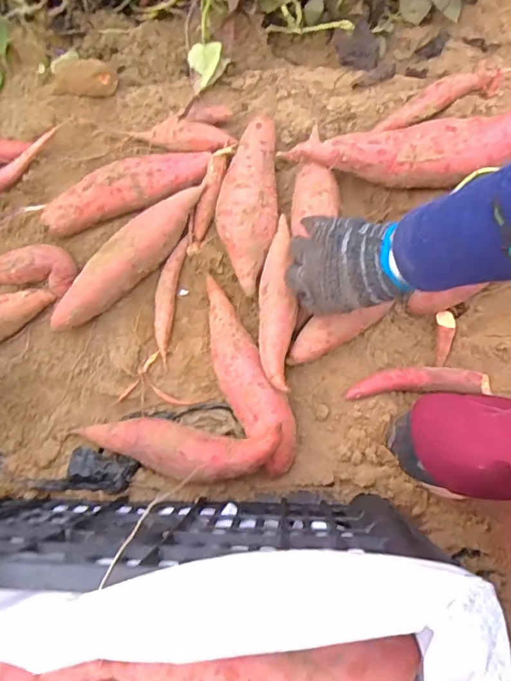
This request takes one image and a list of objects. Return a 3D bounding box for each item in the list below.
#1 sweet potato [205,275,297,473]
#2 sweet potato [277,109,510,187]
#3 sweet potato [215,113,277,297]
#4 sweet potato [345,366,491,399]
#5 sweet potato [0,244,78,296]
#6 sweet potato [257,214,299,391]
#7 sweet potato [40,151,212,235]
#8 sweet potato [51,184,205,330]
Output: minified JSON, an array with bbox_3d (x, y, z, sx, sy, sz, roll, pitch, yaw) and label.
[{"bbox_3d":[-0.018,0.030,0.571,0.056,0.048,0.240,-26,77,-7],"label":"sweet potato"},{"bbox_3d":[0.186,-0.222,0.619,0.289,0.068,0.066,-5,75,-2],"label":"sweet potato"},{"bbox_3d":[-0.007,-0.171,0.621,0.072,0.048,0.224,7,75,1],"label":"sweet potato"},{"bbox_3d":[0.185,0.045,0.583,0.163,0.018,0.036,-2,75,-1],"label":"sweet potato"},{"bbox_3d":[-0.310,-0.075,0.612,0.187,0.032,0.051,-8,76,-3],"label":"sweet potato"},{"bbox_3d":[0.024,-0.049,0.568,0.040,0.034,0.202,3,72,0],"label":"sweet potato"},{"bbox_3d":[-0.160,-0.186,0.635,0.213,0.042,0.053,-18,76,-5],"label":"sweet potato"},{"bbox_3d":[-0.150,-0.099,0.609,0.233,0.047,0.054,-43,80,-11],"label":"sweet potato"}]

